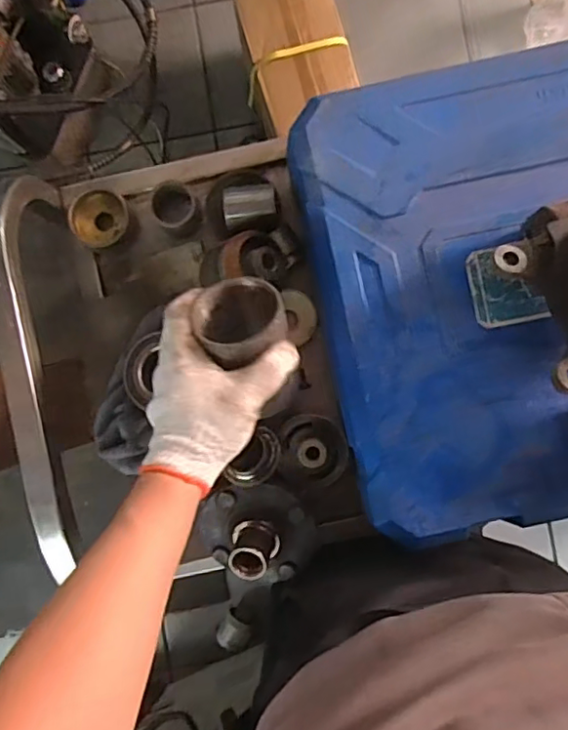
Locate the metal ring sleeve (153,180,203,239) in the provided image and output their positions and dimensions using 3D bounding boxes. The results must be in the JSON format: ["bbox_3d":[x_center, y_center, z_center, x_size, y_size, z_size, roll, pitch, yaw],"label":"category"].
[{"bbox_3d":[-0.112,-0.163,0.616,0.043,0.060,0.043,0,89,2],"label":"metal ring sleeve"}]

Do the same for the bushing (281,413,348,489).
[{"bbox_3d":[0.030,0.084,0.573,0.062,0.036,0.068,0,89,2],"label":"bushing"}]

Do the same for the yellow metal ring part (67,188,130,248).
[{"bbox_3d":[-0.197,-0.157,0.627,0.057,0.014,0.059,0,89,2],"label":"yellow metal ring part"}]

